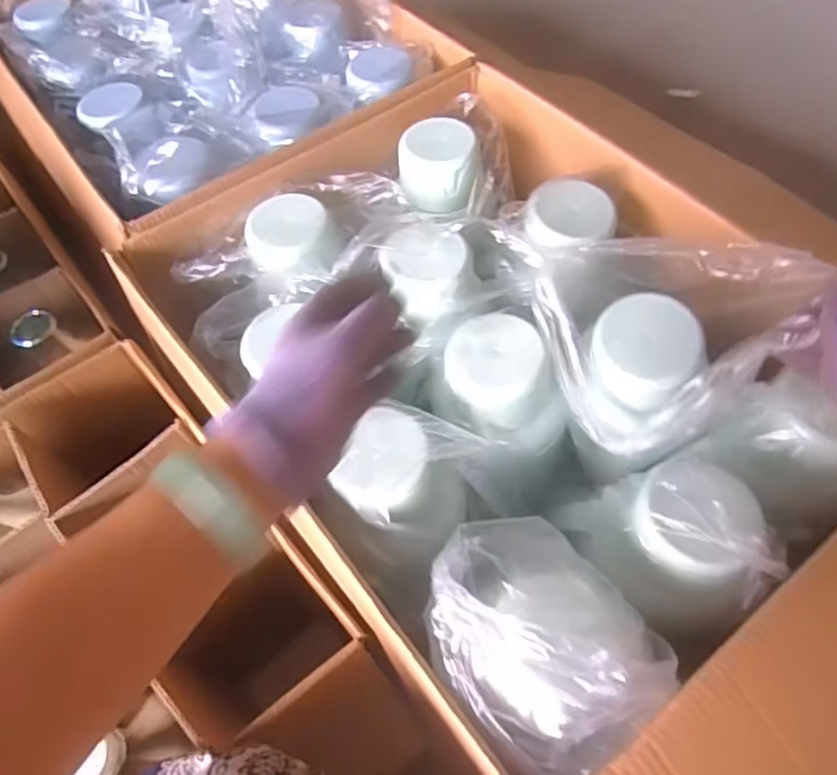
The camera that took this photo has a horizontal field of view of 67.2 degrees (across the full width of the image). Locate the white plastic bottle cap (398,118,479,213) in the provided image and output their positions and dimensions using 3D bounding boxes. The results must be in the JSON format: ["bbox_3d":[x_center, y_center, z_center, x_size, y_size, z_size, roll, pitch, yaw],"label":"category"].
[{"bbox_3d":[0.023,-0.268,0.761,0.094,0.072,0.092,-2,56,-2],"label":"white plastic bottle cap"}]

